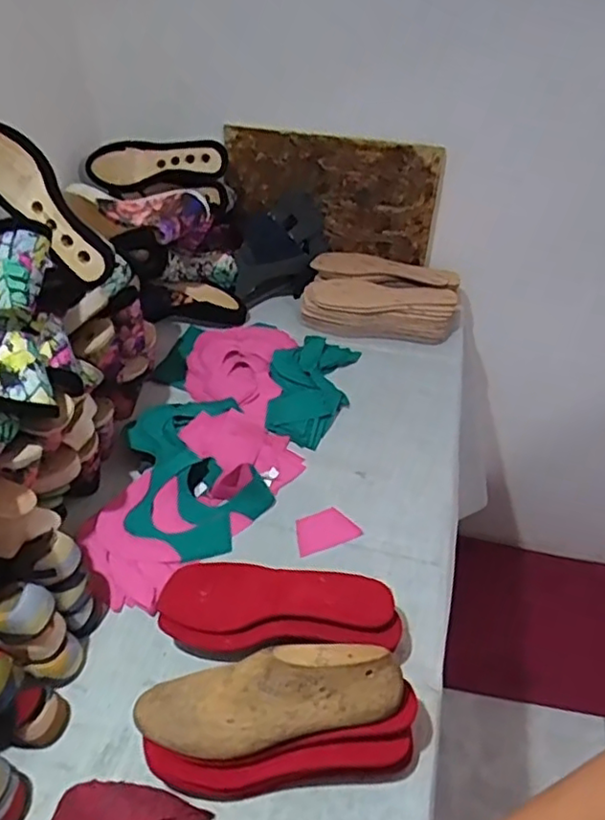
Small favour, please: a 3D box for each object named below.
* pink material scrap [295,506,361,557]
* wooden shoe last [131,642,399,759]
[{"bbox_3d":[0.028,0.149,0.793,0.077,0.009,0.054,-13,45,-15],"label":"pink material scrap"},{"bbox_3d":[-0.033,0.255,0.553,0.240,0.082,0.063,-14,43,6],"label":"wooden shoe last"}]

